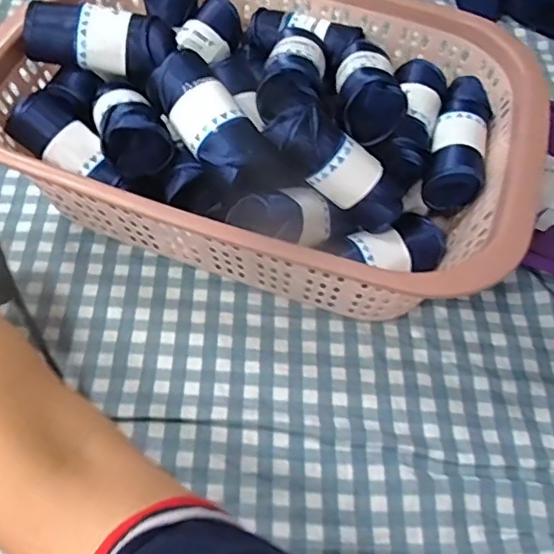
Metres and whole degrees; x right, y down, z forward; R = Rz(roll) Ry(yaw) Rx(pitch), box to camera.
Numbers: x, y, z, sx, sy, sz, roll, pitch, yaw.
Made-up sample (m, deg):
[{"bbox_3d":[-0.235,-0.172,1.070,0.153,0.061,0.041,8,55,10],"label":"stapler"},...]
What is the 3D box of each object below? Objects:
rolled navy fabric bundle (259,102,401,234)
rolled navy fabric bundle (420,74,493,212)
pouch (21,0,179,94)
[{"bbox_3d":[0.044,-0.073,0.375,0.108,0.042,0.045,40,59,-16],"label":"rolled navy fabric bundle"},{"bbox_3d":[0.137,-0.100,0.417,0.040,0.039,0.106,17,58,7],"label":"rolled navy fabric bundle"},{"bbox_3d":[-0.124,-0.170,0.396,0.100,0.035,0.045,8,57,1],"label":"pouch"}]

